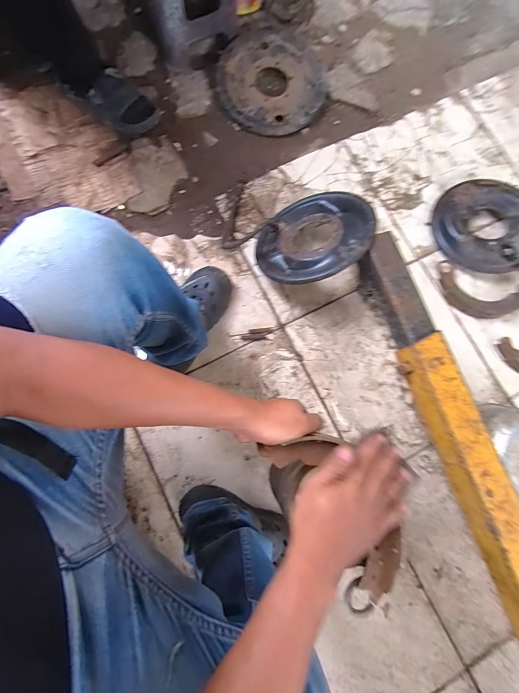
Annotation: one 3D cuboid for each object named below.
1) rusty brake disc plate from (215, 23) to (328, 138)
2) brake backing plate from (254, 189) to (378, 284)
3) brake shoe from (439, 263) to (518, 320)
[{"bbox_3d":[0.034,-0.751,0.884,0.305,0.048,0.321,-3,80,-1],"label":"rusty brake disc plate"},{"bbox_3d":[0.120,-0.246,0.704,0.253,0.028,0.260,-12,57,20],"label":"brake backing plate"},{"bbox_3d":[0.550,-0.130,0.772,0.208,0.030,0.117,20,80,3],"label":"brake shoe"}]

